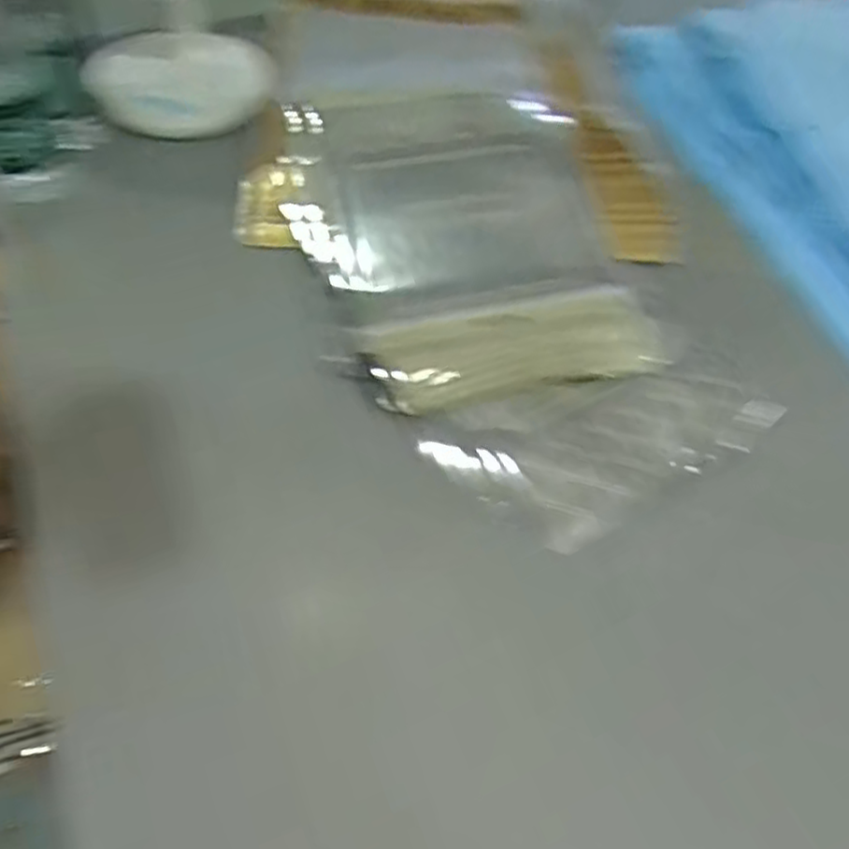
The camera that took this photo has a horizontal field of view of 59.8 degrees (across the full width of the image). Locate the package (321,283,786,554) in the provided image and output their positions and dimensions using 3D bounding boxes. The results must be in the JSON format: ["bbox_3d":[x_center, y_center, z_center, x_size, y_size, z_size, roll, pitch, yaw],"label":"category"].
[{"bbox_3d":[0.084,-0.024,0.458,0.201,0.031,0.183,-27,59,-19],"label":"package"}]

